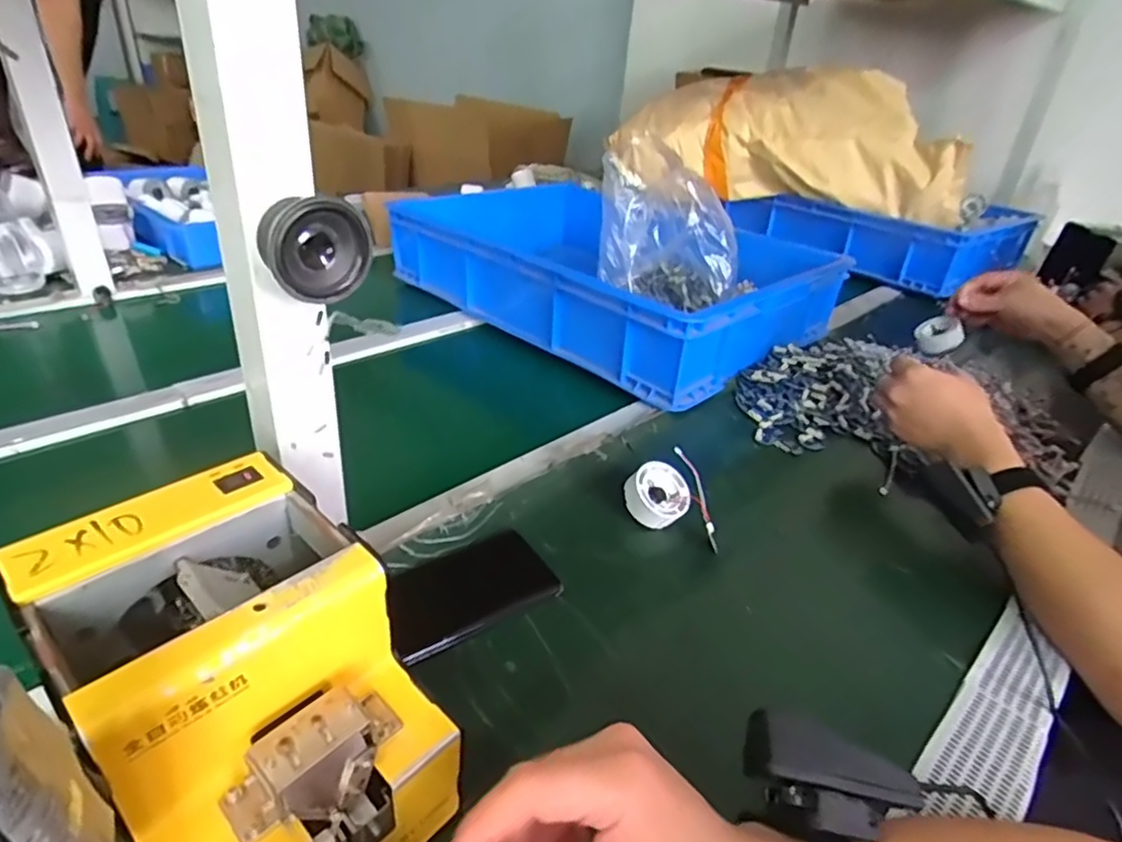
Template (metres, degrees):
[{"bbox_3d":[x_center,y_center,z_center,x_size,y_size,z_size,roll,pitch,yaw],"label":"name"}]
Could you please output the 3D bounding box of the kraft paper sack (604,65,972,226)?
[{"bbox_3d":[0.471,-0.579,1.287,0.689,0.248,0.222,14,32,13],"label":"kraft paper sack"}]

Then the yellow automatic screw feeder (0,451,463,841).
[{"bbox_3d":[-0.150,0.125,0.300,0.173,0.121,0.119,29,38,33],"label":"yellow automatic screw feeder"}]

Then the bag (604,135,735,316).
[{"bbox_3d":[0.139,-0.230,0.839,0.157,0.176,0.165,-1,32,-11],"label":"bag"}]

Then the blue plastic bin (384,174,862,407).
[{"bbox_3d":[0.086,-0.244,1.000,0.607,0.130,0.477,30,38,33],"label":"blue plastic bin"}]

